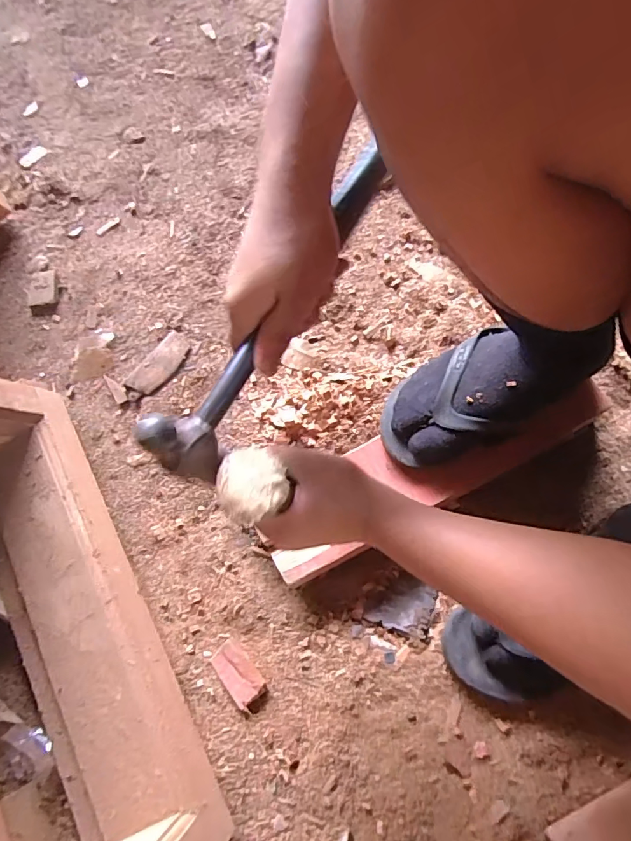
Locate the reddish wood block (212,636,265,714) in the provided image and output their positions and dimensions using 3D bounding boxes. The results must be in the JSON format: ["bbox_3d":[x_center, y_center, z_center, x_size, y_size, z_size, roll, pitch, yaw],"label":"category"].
[{"bbox_3d":[-0.081,0.272,0.501,0.036,0.009,0.069,-39,77,-12],"label":"reddish wood block"}]

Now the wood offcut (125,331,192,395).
[{"bbox_3d":[-0.199,-0.073,0.599,0.038,0.011,0.088,37,75,10],"label":"wood offcut"}]

